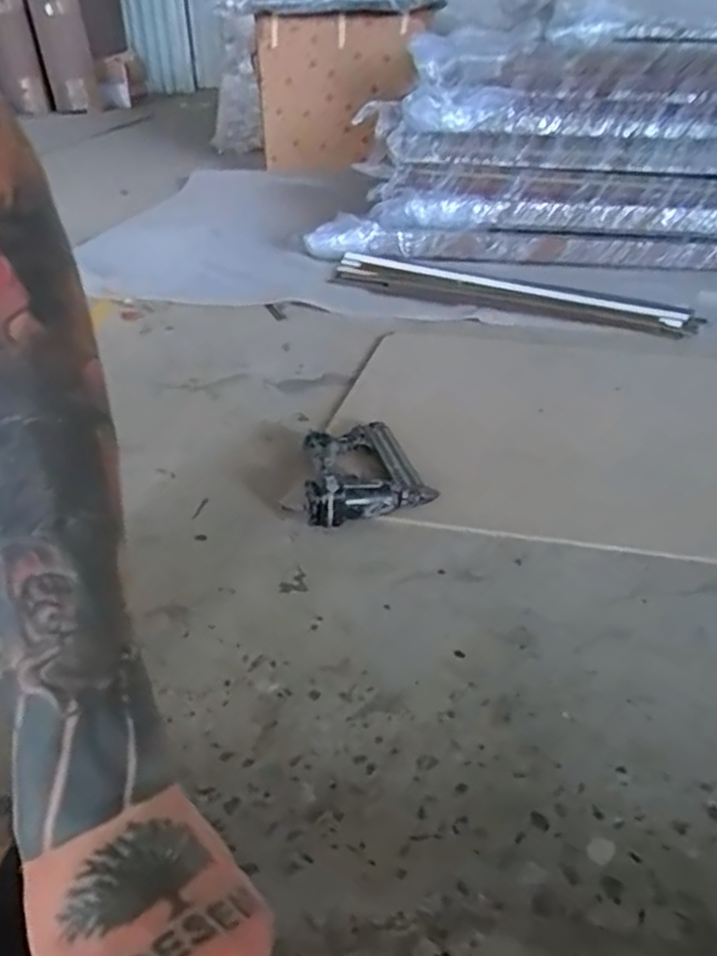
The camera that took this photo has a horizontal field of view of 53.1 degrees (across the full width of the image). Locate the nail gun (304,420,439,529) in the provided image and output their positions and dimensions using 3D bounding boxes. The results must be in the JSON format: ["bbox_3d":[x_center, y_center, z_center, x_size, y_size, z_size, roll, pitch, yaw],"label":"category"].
[{"bbox_3d":[-0.008,-0.016,1.001,0.175,0.066,0.212,-12,35,-18],"label":"nail gun"}]

